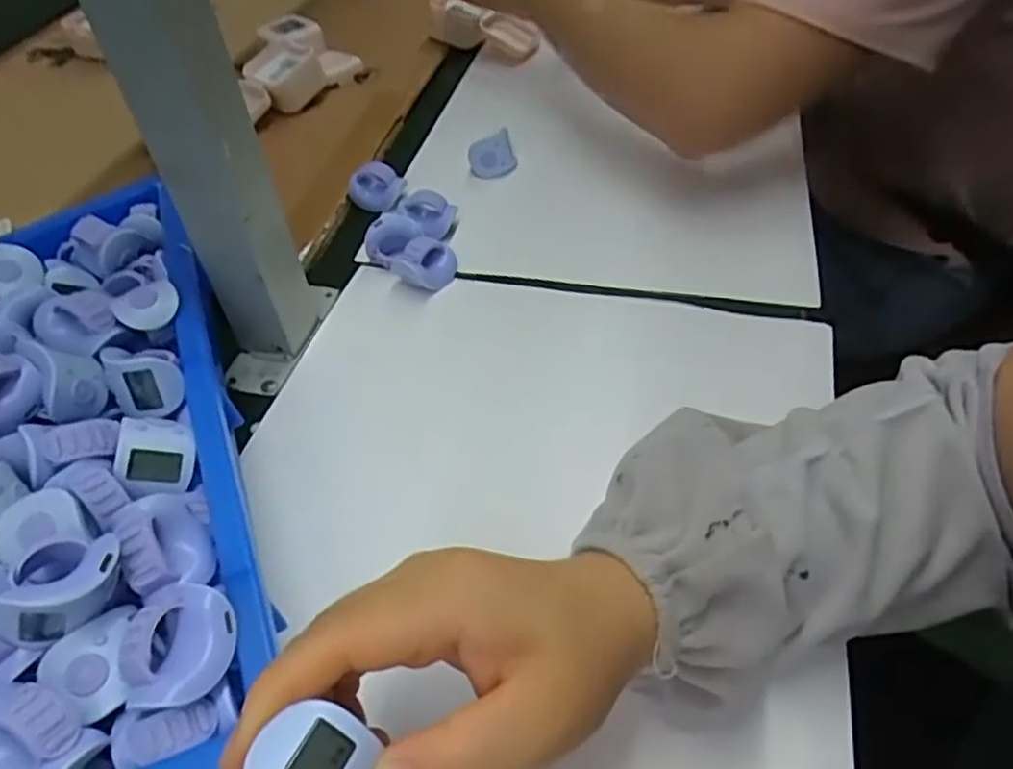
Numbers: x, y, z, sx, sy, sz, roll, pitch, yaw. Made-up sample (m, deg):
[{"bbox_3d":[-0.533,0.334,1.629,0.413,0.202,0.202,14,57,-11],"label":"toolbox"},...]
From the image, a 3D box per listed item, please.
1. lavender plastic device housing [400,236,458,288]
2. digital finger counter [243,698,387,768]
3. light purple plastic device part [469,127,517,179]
[{"bbox_3d":[-0.051,-0.082,0.480,0.028,0.024,0.034,18,51,21],"label":"lavender plastic device housing"},{"bbox_3d":[-0.051,0.100,0.189,0.028,0.015,0.029,36,49,-5],"label":"digital finger counter"},{"bbox_3d":[-0.011,-0.185,0.579,0.035,0.036,0.028,-16,47,-9],"label":"light purple plastic device part"}]

